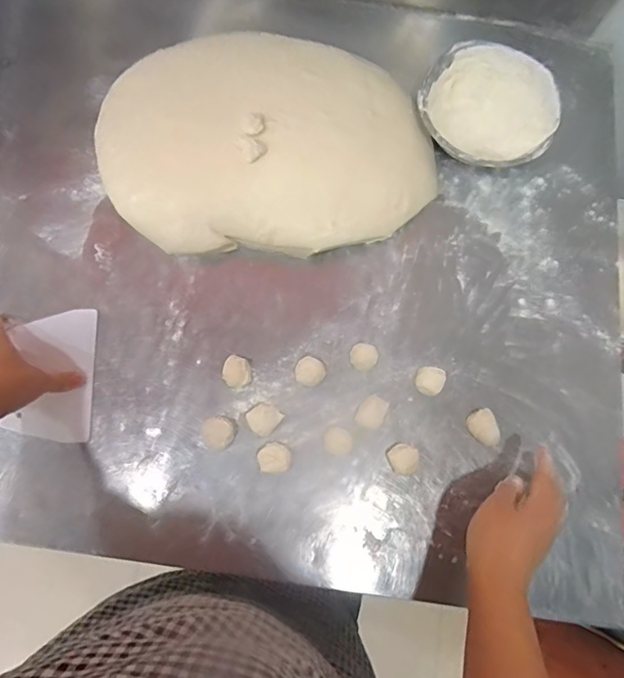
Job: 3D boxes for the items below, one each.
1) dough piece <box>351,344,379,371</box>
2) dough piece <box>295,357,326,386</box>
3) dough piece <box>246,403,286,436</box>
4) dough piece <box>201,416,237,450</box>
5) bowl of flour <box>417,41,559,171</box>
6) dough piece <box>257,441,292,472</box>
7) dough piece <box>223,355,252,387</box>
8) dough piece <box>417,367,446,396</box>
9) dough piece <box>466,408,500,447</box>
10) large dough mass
[{"bbox_3d":[0.060,0.021,0.539,0.031,0.013,0.029,1,76,-3],"label":"dough piece"},{"bbox_3d":[-0.003,0.038,0.533,0.033,0.013,0.032,1,76,-3],"label":"dough piece"},{"bbox_3d":[-0.054,0.088,0.516,0.034,0.013,0.032,-44,82,-12],"label":"dough piece"},{"bbox_3d":[-0.103,0.102,0.510,0.035,0.012,0.035,1,76,-3],"label":"dough piece"},{"bbox_3d":[0.227,-0.295,0.606,0.179,0.066,0.154,27,77,4],"label":"bowl of flour"},{"bbox_3d":[-0.040,0.129,0.502,0.035,0.020,0.032,1,76,-3],"label":"dough piece"},{"bbox_3d":[-0.084,0.037,0.524,0.031,0.021,0.032,1,76,-3],"label":"dough piece"},{"bbox_3d":[0.137,0.049,0.535,0.035,0.018,0.032,1,76,-3],"label":"dough piece"},{"bbox_3d":[0.195,0.101,0.525,0.031,0.018,0.040,-33,80,-10],"label":"dough piece"},{"bbox_3d":[-0.054,-0.249,0.578,0.420,0.073,0.297,1,76,-3],"label":"large dough mass"}]

